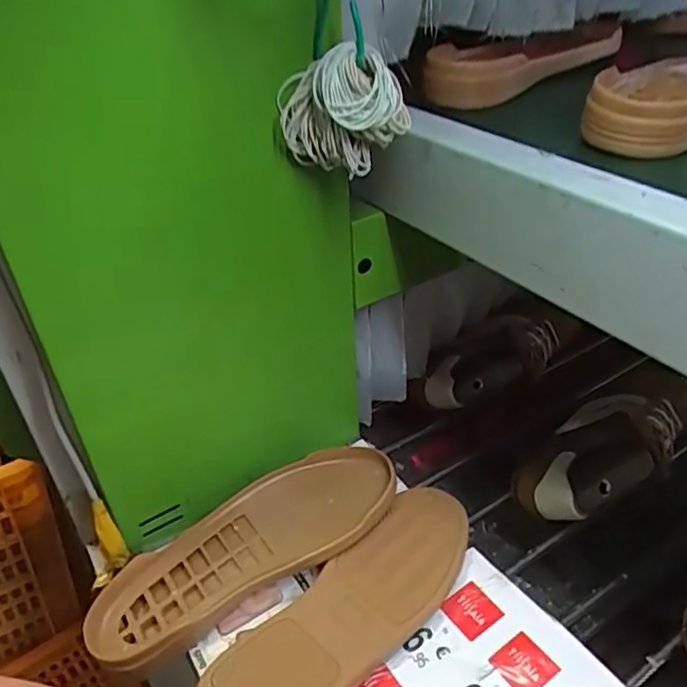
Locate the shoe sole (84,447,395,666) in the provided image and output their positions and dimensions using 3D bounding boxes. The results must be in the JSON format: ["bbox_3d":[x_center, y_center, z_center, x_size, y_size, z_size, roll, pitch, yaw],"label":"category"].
[{"bbox_3d":[-0.084,0.181,0.550,0.287,0.047,0.100,-19,39,-21],"label":"shoe sole"}]

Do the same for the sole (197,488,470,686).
[{"bbox_3d":[0.011,0.216,0.507,0.090,0.036,0.271,28,47,36],"label":"sole"}]

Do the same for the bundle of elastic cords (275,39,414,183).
[{"bbox_3d":[0.001,-0.159,0.432,0.090,0.080,0.034,-3,36,1],"label":"bundle of elastic cords"}]

